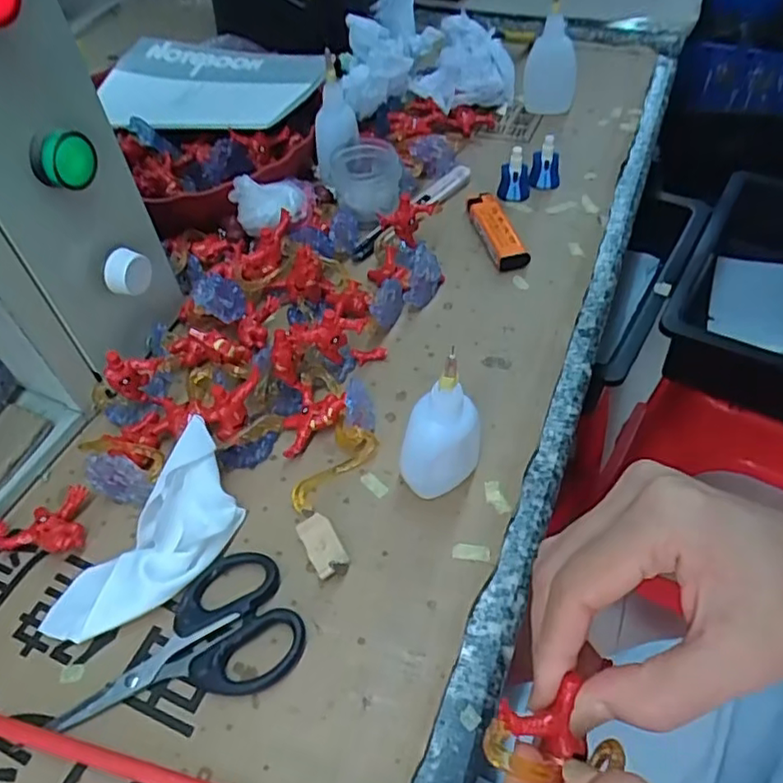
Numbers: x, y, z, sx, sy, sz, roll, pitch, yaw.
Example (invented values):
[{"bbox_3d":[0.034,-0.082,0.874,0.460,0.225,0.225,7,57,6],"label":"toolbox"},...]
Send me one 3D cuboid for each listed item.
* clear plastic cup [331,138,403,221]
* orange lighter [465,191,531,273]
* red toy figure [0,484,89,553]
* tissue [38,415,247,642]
[{"bbox_3d":[-0.019,-0.162,0.489,0.053,0.036,0.058,-2,52,0],"label":"clear plastic cup"},{"bbox_3d":[0.077,-0.116,0.462,0.022,0.018,0.078,-12,52,-8],"label":"orange lighter"},{"bbox_3d":[-0.192,0.068,0.343,0.060,0.016,0.040,2,52,3],"label":"red toy figure"},{"bbox_3d":[-0.117,0.076,0.319,0.051,0.028,0.118,29,73,22],"label":"tissue"}]

